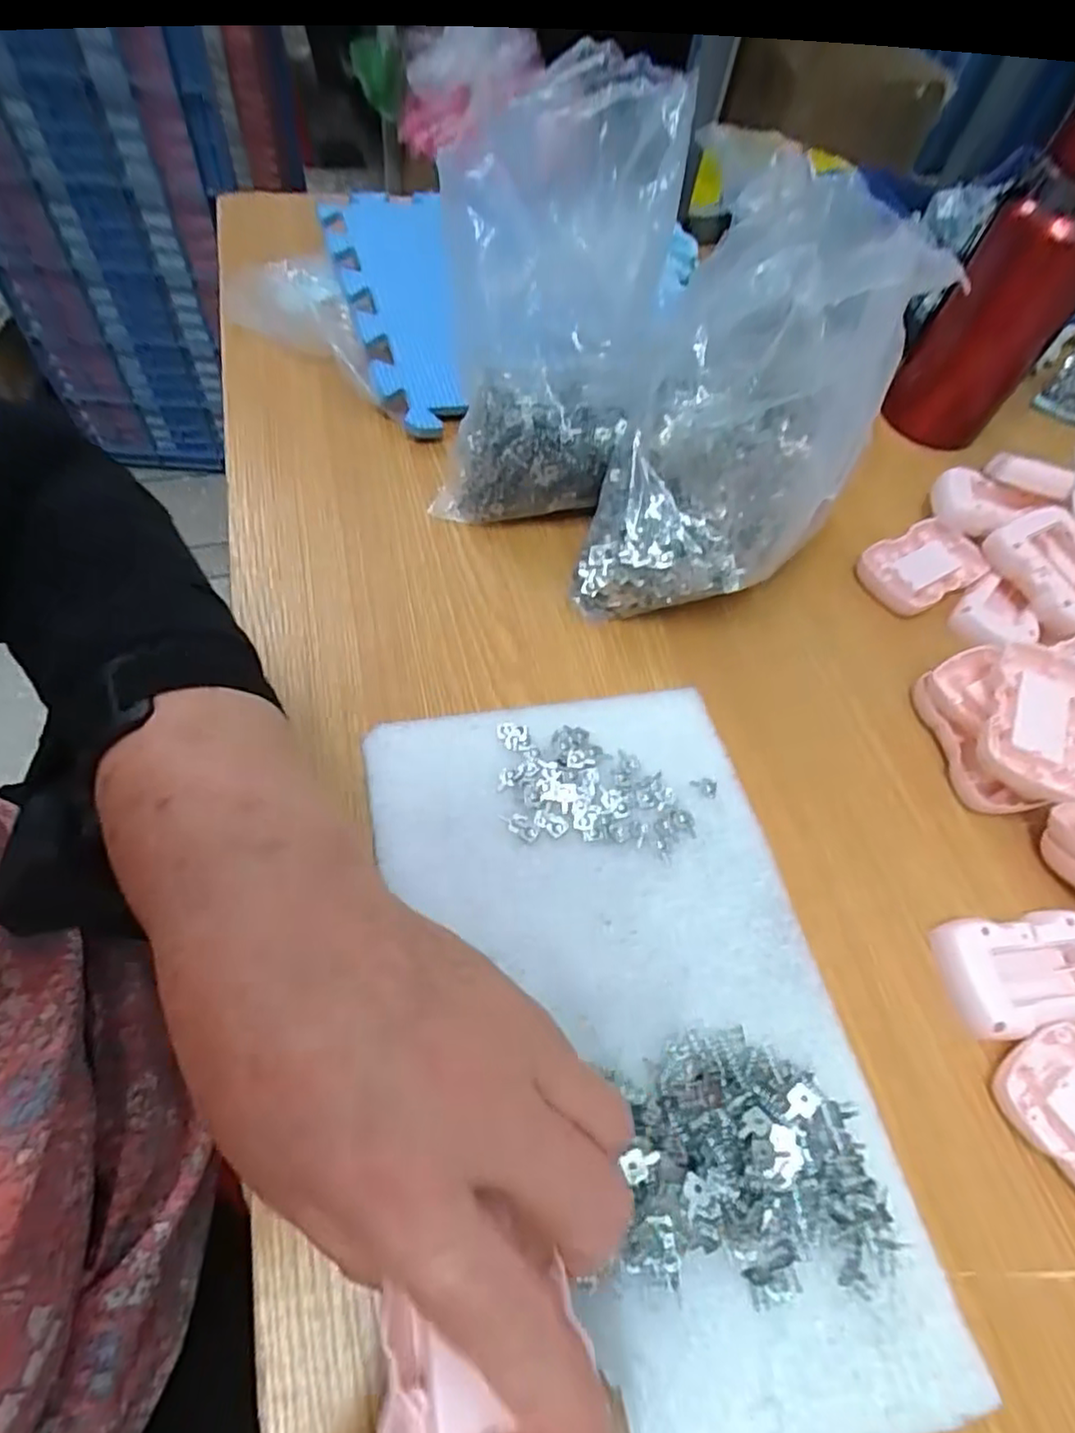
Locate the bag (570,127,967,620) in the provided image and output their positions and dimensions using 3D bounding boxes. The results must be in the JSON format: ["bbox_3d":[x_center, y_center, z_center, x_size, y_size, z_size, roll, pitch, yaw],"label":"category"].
[{"bbox_3d":[0.105,-0.149,0.347,0.124,0.176,0.142,27,60,5],"label":"bag"}]

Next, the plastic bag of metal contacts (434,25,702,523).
[{"bbox_3d":[0.007,-0.220,0.368,0.118,0.191,0.116,8,59,-3],"label":"plastic bag of metal contacts"}]

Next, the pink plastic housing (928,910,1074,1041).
[{"bbox_3d":[0.233,0.121,0.314,0.082,0.018,0.050,-3,60,-10],"label":"pink plastic housing"}]

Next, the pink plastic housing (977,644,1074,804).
[{"bbox_3d":[0.268,0.002,0.357,0.055,0.023,0.088,25,59,7],"label":"pink plastic housing"}]

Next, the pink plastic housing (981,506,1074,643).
[{"bbox_3d":[0.336,-0.093,0.428,0.048,0.035,0.081,-16,63,-17],"label":"pink plastic housing"}]

